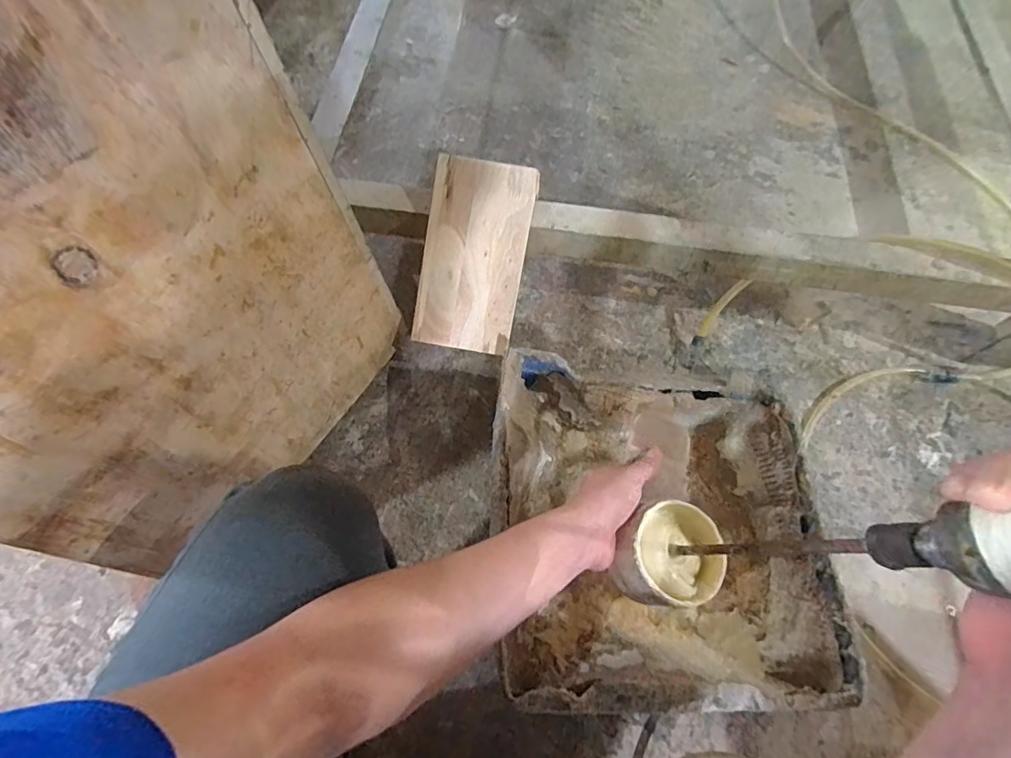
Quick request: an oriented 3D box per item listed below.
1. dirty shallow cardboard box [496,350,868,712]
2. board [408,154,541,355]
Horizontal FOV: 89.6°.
[{"bbox_3d":[0.172,0.172,0.630,0.363,0.159,0.383,1,66,-1],"label":"dirty shallow cardboard box"},{"bbox_3d":[-0.040,-0.158,0.664,0.130,0.010,0.238,11,99,-1],"label":"board"}]

